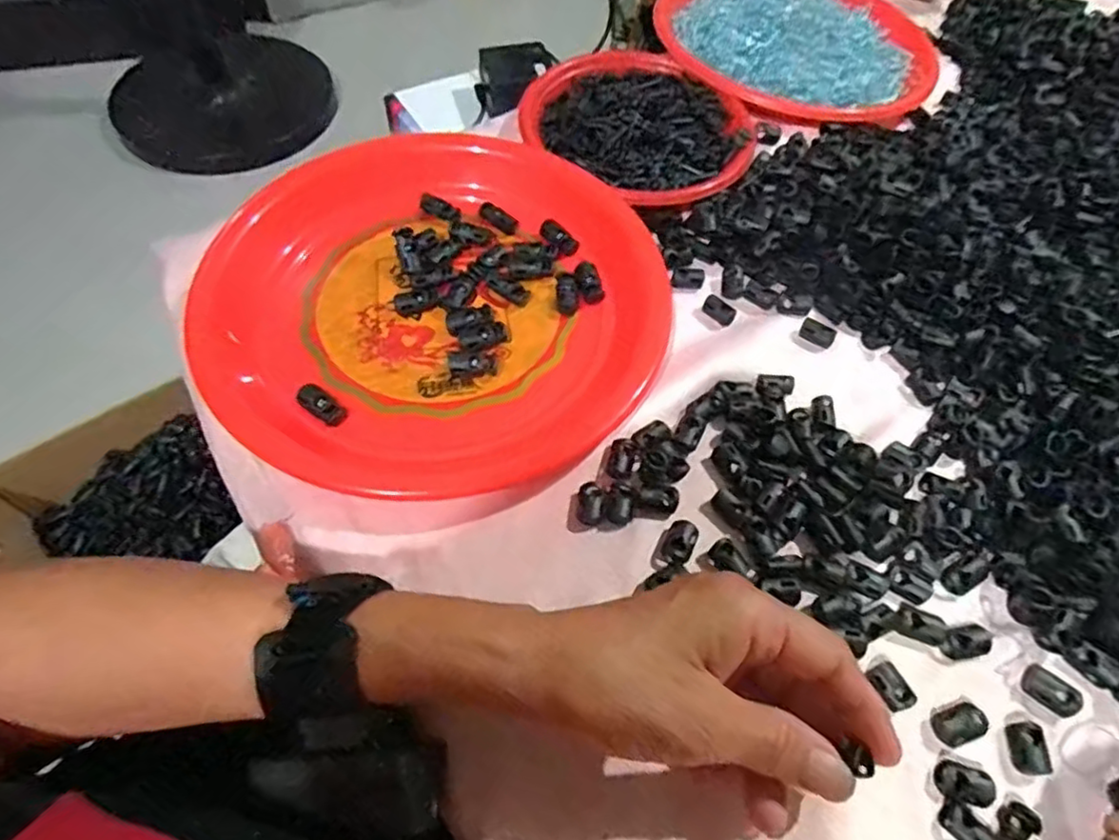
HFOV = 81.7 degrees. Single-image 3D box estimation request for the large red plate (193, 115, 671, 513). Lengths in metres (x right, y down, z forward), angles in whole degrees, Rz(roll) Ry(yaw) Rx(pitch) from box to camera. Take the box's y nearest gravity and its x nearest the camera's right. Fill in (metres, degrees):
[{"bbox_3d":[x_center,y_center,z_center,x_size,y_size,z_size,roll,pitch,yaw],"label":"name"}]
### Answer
[{"bbox_3d":[-0.067,-0.074,0.371,0.243,0.034,0.251,-1,62,2],"label":"large red plate"}]

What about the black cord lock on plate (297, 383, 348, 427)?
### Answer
[{"bbox_3d":[-0.125,-0.008,0.338,0.028,0.009,0.014,36,69,19],"label":"black cord lock on plate"}]

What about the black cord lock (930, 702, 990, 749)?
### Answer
[{"bbox_3d":[0.173,0.132,0.280,0.020,0.009,0.014,-21,63,-9],"label":"black cord lock"}]

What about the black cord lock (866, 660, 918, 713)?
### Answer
[{"bbox_3d":[0.147,0.118,0.287,0.013,0.010,0.020,-24,64,-11],"label":"black cord lock"}]

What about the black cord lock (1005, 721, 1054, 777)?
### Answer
[{"bbox_3d":[0.201,0.140,0.276,0.013,0.007,0.020,2,62,3],"label":"black cord lock"}]

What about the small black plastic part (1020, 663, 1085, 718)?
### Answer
[{"bbox_3d":[0.219,0.120,0.287,0.022,0.006,0.016,37,69,19],"label":"small black plastic part"}]

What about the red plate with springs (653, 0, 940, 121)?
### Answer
[{"bbox_3d":[0.195,-0.317,0.534,0.222,0.033,0.203,-1,62,2],"label":"red plate with springs"}]

